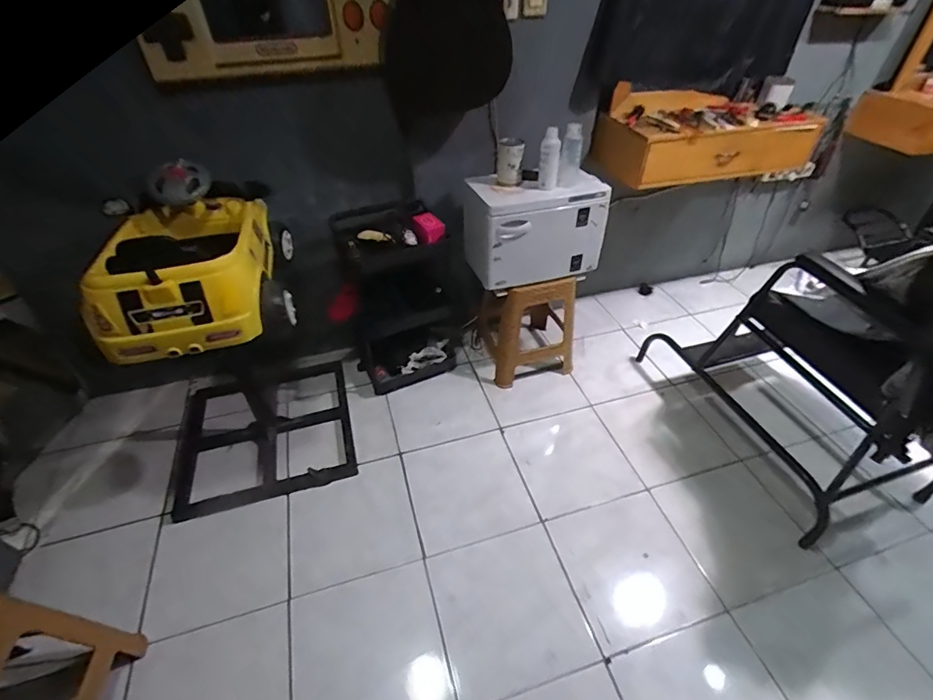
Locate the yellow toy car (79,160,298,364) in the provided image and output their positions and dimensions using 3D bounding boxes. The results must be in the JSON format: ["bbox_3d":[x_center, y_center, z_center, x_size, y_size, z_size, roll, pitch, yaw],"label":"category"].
[{"bbox_3d":[-0.730,-0.276,1.217,0.403,0.280,0.641,-13,44,-13],"label":"yellow toy car"}]

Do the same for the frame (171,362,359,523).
[{"bbox_3d":[-0.779,0.310,1.720,0.624,0.057,0.600,-13,45,-13],"label":"frame"}]

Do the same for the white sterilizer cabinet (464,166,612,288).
[{"bbox_3d":[0.260,-0.470,1.713,0.481,0.330,0.296,-10,43,-11],"label":"white sterilizer cabinet"}]

